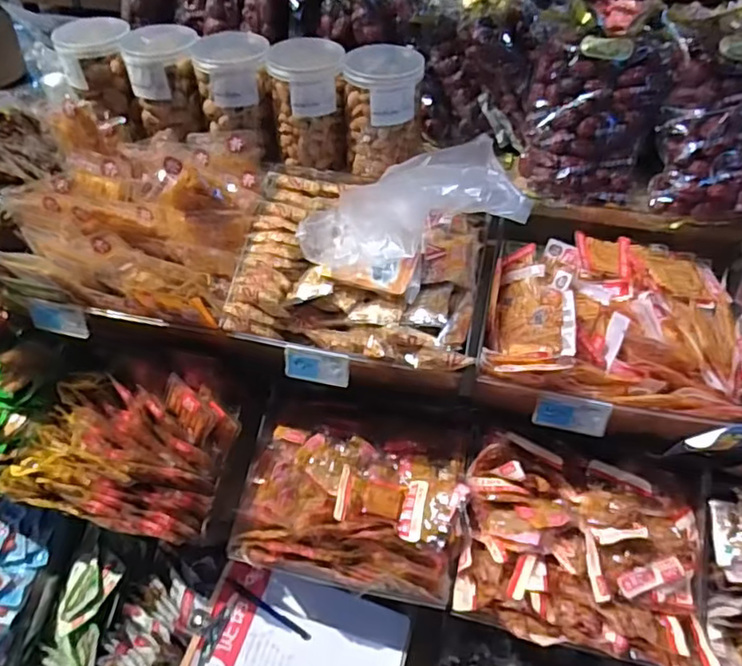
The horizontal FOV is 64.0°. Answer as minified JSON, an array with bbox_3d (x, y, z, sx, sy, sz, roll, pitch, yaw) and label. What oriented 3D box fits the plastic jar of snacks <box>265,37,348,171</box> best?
[{"bbox_3d":[-0.082,-0.301,0.790,0.093,0.143,0.083,-3,41,-6],"label":"plastic jar of snacks"}]

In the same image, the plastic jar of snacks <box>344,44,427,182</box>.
[{"bbox_3d":[0.015,-0.284,0.770,0.094,0.140,0.088,3,41,1],"label":"plastic jar of snacks"}]

